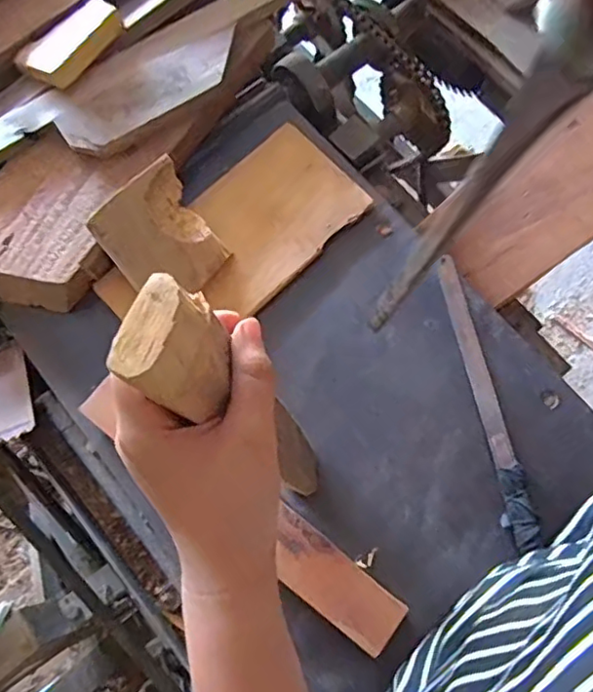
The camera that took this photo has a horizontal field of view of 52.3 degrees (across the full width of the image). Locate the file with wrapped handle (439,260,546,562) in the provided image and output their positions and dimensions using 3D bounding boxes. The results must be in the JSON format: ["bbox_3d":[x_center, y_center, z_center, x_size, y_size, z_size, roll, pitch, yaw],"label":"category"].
[{"bbox_3d":[0.181,0.047,0.588,0.031,0.015,0.291,-13,74,-3],"label":"file with wrapped handle"}]

